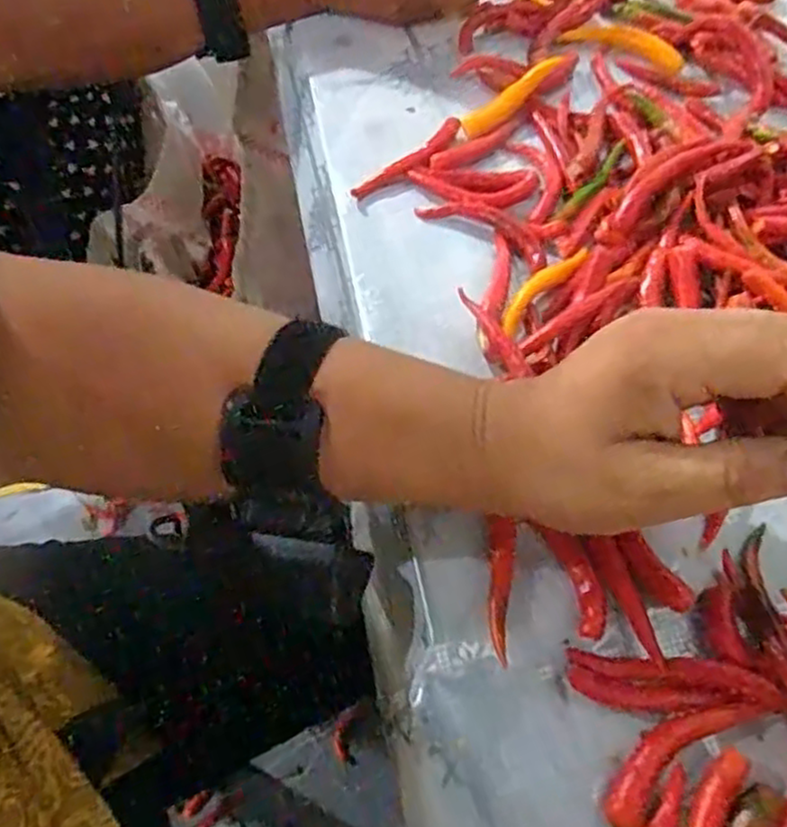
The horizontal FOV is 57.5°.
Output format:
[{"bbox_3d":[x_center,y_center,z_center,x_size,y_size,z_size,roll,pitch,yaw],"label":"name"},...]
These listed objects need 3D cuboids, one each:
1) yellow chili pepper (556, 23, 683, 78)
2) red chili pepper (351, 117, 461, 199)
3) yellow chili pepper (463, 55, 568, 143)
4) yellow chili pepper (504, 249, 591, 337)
[{"bbox_3d":[0.142,-0.228,0.440,0.073,0.012,0.023,21,62,9],"label":"yellow chili pepper"},{"bbox_3d":[0.009,-0.133,0.377,0.076,0.007,0.014,-39,69,-21],"label":"red chili pepper"},{"bbox_3d":[0.067,-0.177,0.400,0.074,0.007,0.015,-42,69,-10],"label":"yellow chili pepper"},{"bbox_3d":[0.069,-0.060,0.335,0.012,0.007,0.067,37,65,17],"label":"yellow chili pepper"}]

